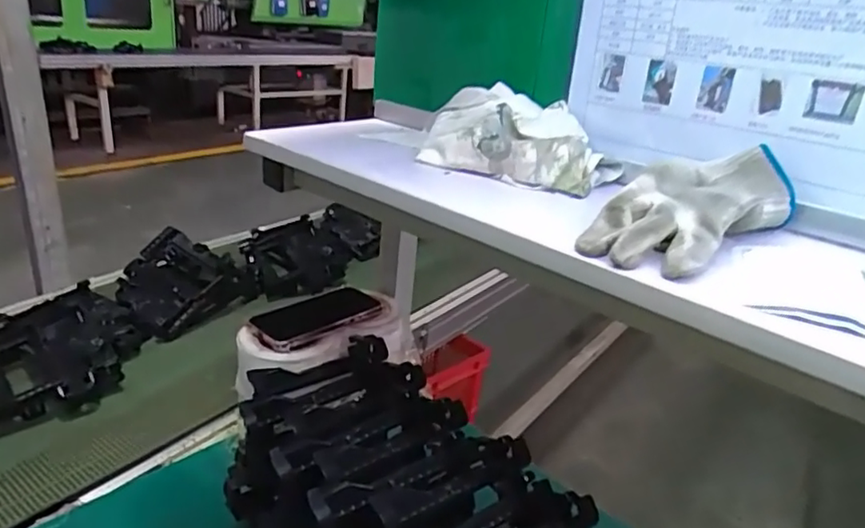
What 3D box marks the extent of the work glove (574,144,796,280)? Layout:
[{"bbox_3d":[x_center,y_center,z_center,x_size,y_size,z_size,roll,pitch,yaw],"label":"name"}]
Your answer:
[{"bbox_3d":[0.187,-0.043,0.435,0.183,0.051,0.085,-14,30,-39],"label":"work glove"}]

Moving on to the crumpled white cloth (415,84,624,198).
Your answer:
[{"bbox_3d":[0.081,-0.124,0.579,0.186,0.067,0.105,17,25,25],"label":"crumpled white cloth"}]

